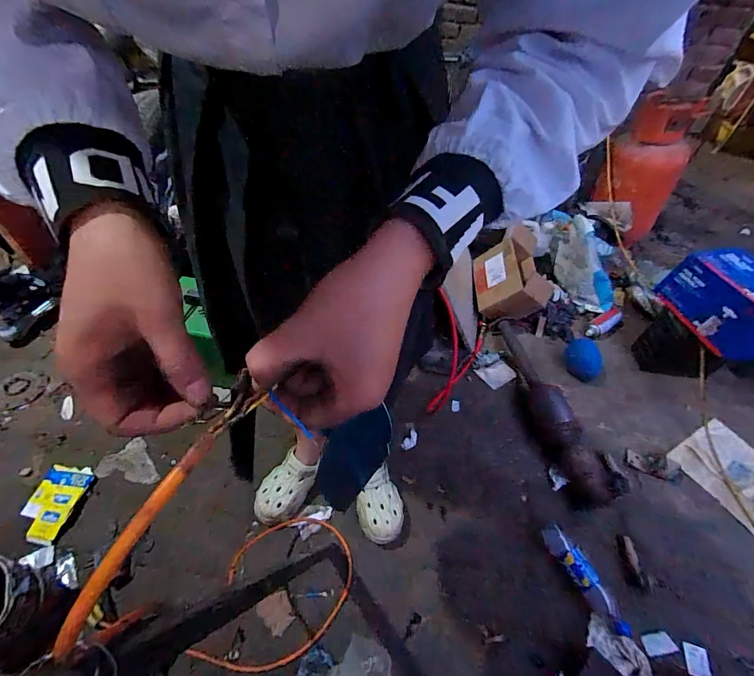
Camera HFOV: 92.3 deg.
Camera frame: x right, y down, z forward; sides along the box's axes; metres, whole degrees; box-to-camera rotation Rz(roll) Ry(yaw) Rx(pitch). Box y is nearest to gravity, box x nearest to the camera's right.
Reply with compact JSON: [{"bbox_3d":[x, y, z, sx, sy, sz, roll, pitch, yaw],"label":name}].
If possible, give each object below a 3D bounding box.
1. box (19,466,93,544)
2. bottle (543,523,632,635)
[{"bbox_3d":[-0.815,0.411,0.903,0.111,0.023,0.178,4,47,-1],"label":"box"},{"bbox_3d":[0.491,0.569,0.862,0.056,0.071,0.241,-15,50,-17],"label":"bottle"}]

